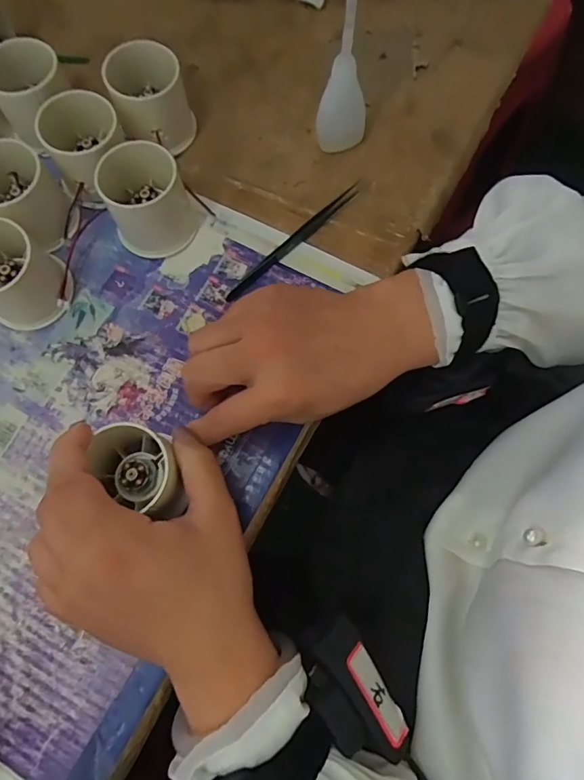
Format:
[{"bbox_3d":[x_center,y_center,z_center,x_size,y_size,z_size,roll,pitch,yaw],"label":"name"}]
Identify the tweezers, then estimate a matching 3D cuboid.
[{"bbox_3d":[0.001,-0.103,0.325,0.121,0.006,0.008,-42,78,-10],"label":"tweezers"}]

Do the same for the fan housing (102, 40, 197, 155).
[{"bbox_3d":[-0.101,-0.207,0.338,0.050,0.052,0.050,0,75,1],"label":"fan housing"}]

